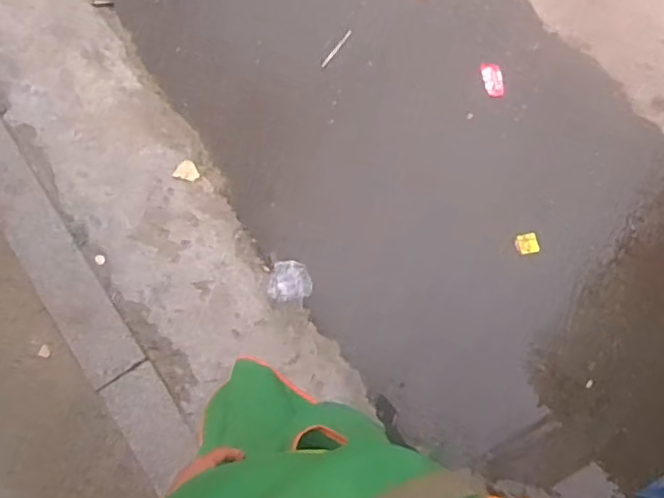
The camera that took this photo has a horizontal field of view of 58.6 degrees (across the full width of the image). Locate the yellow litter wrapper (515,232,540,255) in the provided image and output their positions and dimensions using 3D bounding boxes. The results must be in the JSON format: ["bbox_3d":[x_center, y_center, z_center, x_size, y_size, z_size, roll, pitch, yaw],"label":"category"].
[{"bbox_3d":[0.582,-0.016,1.767,0.067,0.017,0.063,-11,75,-5],"label":"yellow litter wrapper"}]

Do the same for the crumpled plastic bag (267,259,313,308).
[{"bbox_3d":[-0.117,0.093,1.695,0.118,0.049,0.128,7,72,1],"label":"crumpled plastic bag"}]

